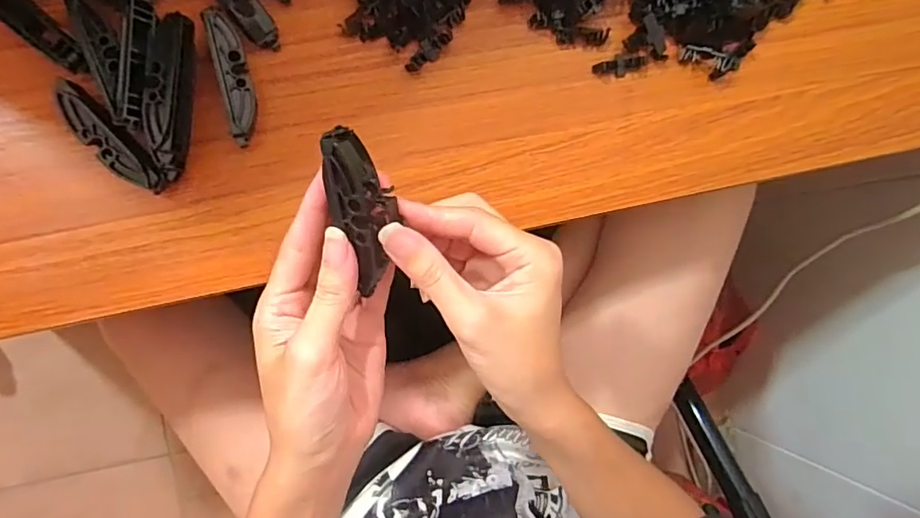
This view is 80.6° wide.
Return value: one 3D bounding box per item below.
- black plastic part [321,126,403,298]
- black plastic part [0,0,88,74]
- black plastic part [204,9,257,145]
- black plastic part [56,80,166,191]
[{"bbox_3d":[-0.043,-0.021,0.241,0.027,0.010,0.071,-12,110,-6],"label":"black plastic part"},{"bbox_3d":[-0.246,-0.136,0.309,0.079,0.012,0.018,43,87,-6],"label":"black plastic part"},{"bbox_3d":[-0.134,-0.109,0.324,0.018,0.019,0.081,-13,93,-6],"label":"black plastic part"},{"bbox_3d":[-0.203,-0.069,0.319,0.077,0.018,0.023,44,86,-6],"label":"black plastic part"}]

